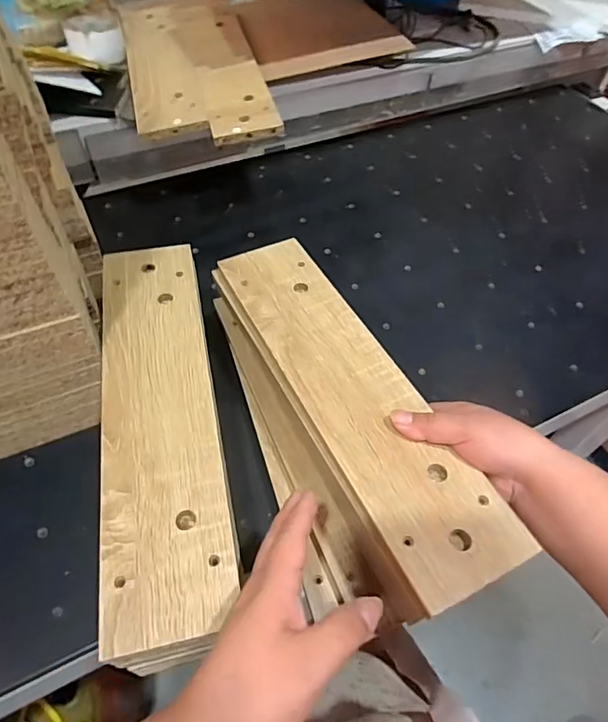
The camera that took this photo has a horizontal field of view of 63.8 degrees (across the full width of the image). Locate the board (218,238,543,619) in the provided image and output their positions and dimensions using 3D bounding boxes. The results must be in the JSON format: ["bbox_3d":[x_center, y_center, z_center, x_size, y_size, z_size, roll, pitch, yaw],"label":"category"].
[{"bbox_3d":[0.034,0.016,0.419,0.095,0.011,0.367,-20,54,-16],"label":"board"}]

